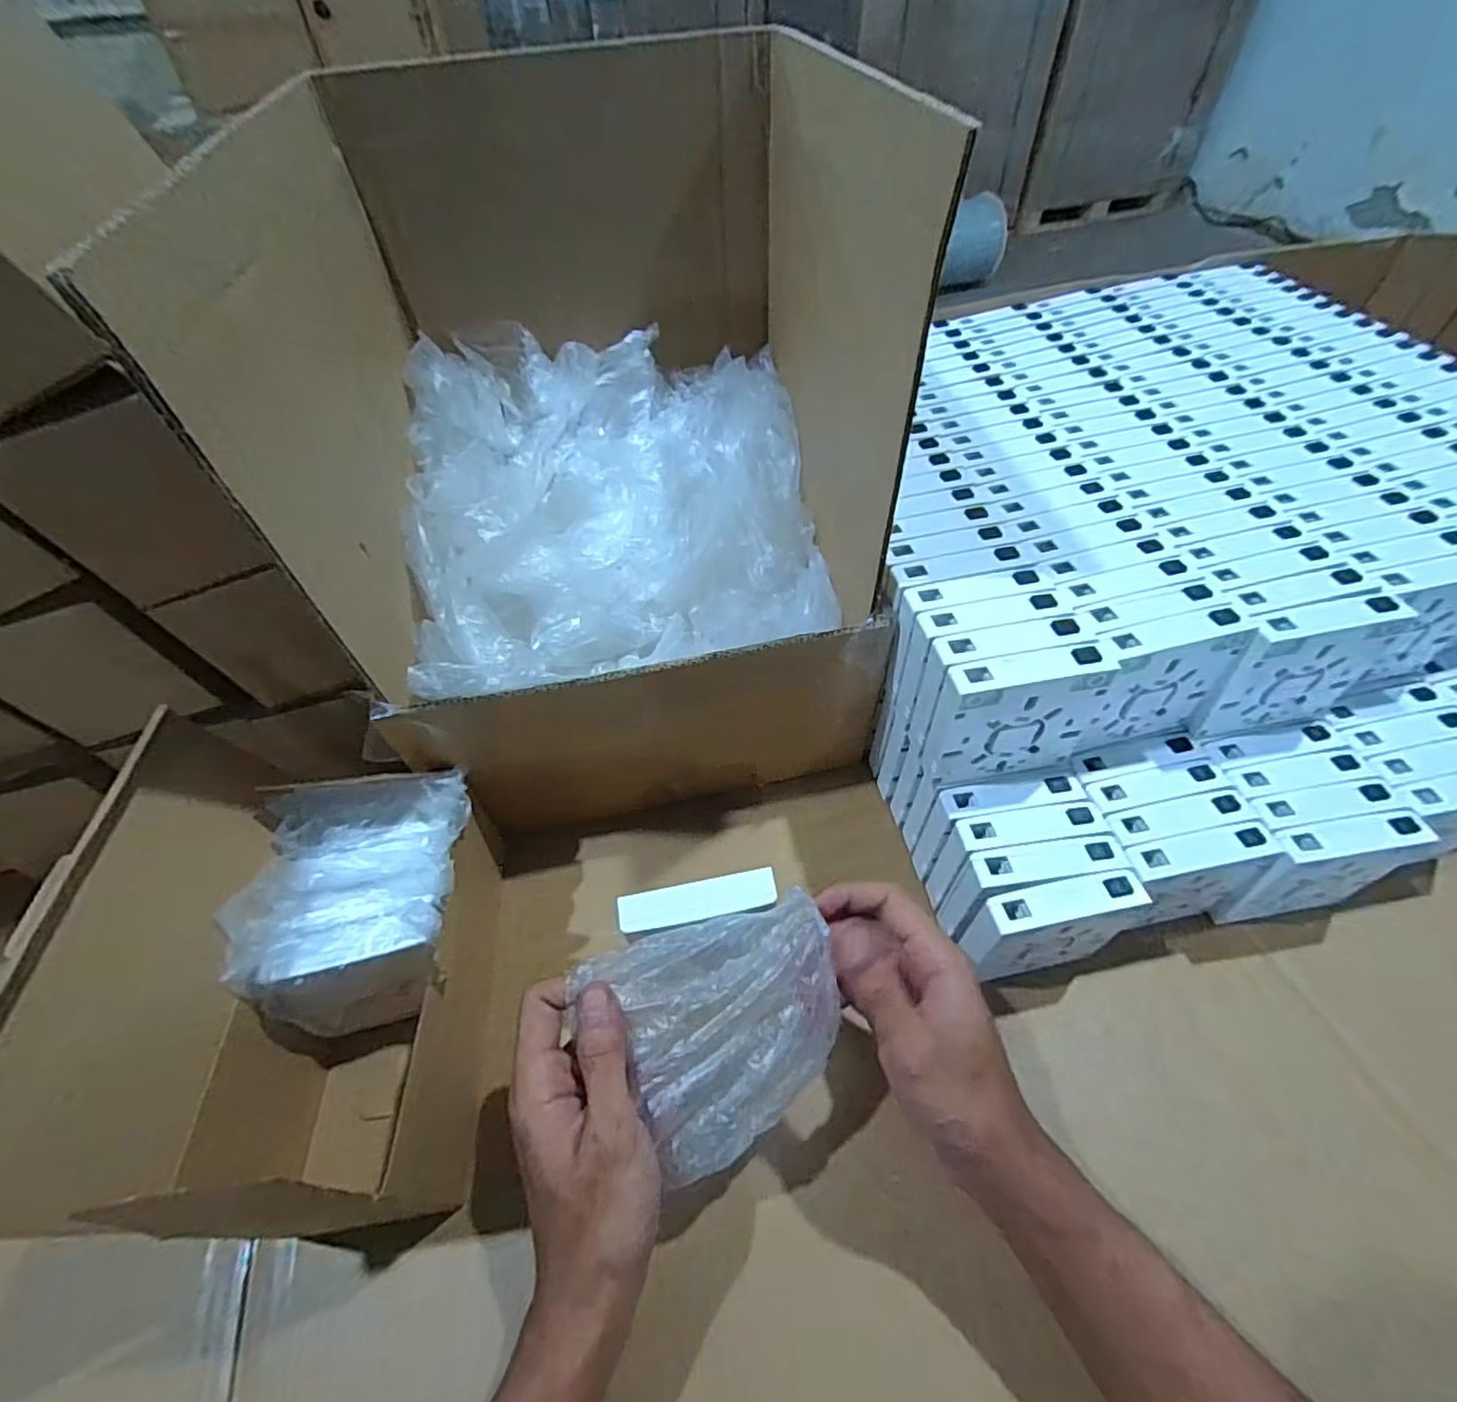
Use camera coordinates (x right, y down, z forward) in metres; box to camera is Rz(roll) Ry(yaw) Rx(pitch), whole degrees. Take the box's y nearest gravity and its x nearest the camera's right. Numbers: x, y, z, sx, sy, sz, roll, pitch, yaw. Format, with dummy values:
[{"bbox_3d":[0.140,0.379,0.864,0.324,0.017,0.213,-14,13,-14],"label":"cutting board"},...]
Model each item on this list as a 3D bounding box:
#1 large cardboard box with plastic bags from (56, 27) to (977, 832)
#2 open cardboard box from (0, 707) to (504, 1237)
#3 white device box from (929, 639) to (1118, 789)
[{"bbox_3d":[-0.085,-0.161,0.433,0.299,0.332,0.330,-11,51,-6],"label":"large cardboard box with plastic bags"},{"bbox_3d":[-0.213,0.137,0.331,0.125,0.183,0.208,-4,51,-1],"label":"open cardboard box"},{"bbox_3d":[0.161,0.010,0.362,0.091,0.086,0.025,-10,51,-5],"label":"white device box"}]

